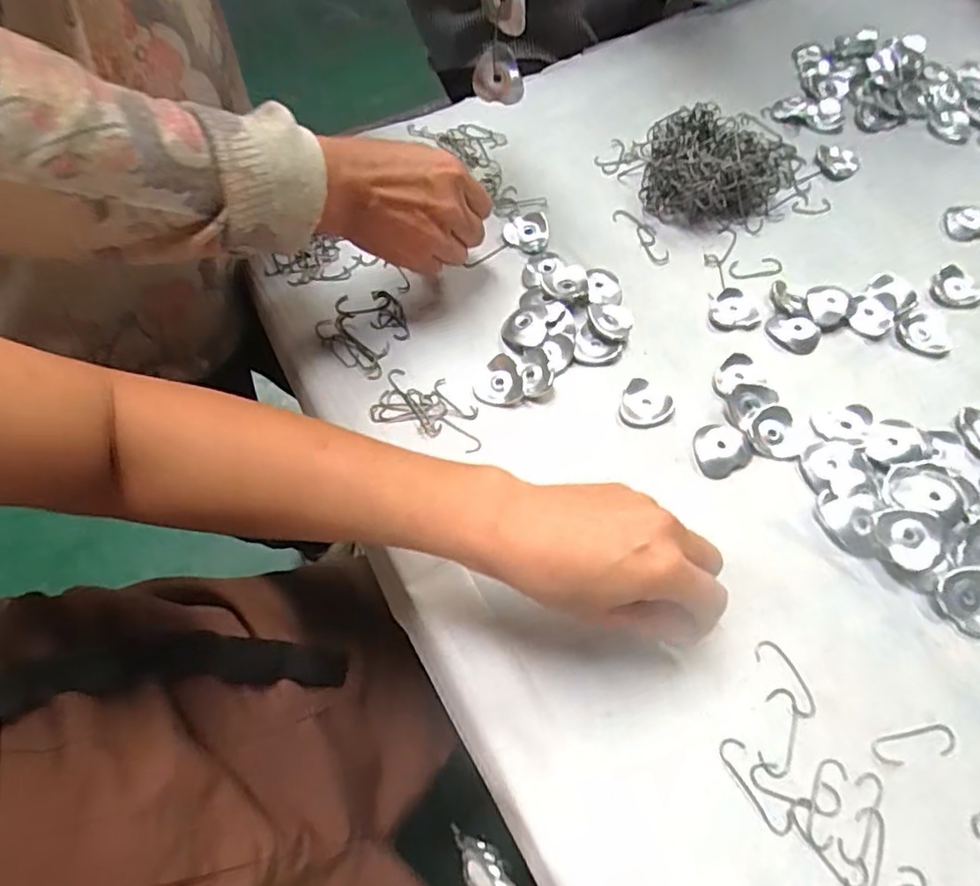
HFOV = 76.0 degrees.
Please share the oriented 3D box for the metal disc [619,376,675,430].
[{"bbox_3d":[0.106,-0.025,0.420,0.034,0.004,0.033,15,63,10],"label":"metal disc"}]

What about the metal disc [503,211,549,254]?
[{"bbox_3d":[0.032,-0.170,0.500,0.035,0.006,0.041,29,66,17],"label":"metal disc"}]

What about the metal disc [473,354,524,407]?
[{"bbox_3d":[0.006,-0.044,0.430,0.032,0.004,0.038,-2,61,1],"label":"metal disc"}]

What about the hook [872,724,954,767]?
[{"bbox_3d":[0.218,0.155,0.321,0.042,0.004,0.014,-11,62,-4],"label":"hook"}]

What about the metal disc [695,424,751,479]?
[{"bbox_3d":[0.151,0.004,0.408,0.034,0.004,0.035,-1,61,2],"label":"metal disc"}]

